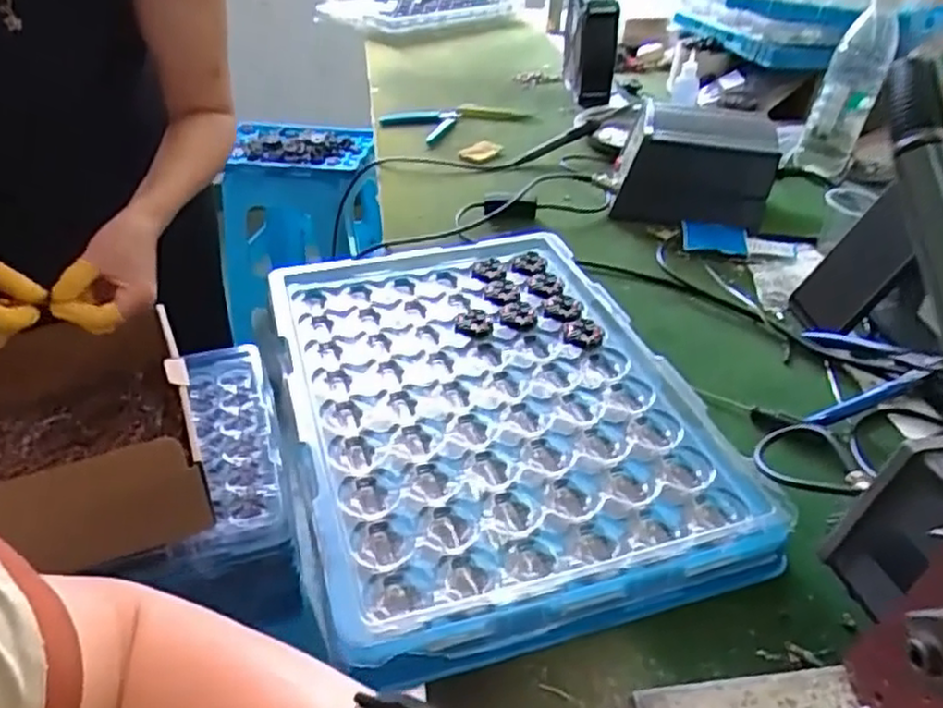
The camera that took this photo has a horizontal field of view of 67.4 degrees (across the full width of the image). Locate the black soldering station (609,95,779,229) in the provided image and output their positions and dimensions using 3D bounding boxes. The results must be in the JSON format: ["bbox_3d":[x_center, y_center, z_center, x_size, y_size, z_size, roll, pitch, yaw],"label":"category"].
[{"bbox_3d":[0.254,-0.223,0.825,0.174,0.100,0.132,6,37,6],"label":"black soldering station"}]

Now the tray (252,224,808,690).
[{"bbox_3d":[0.007,0.021,0.516,0.272,0.033,0.377,-10,38,-15],"label":"tray"}]

